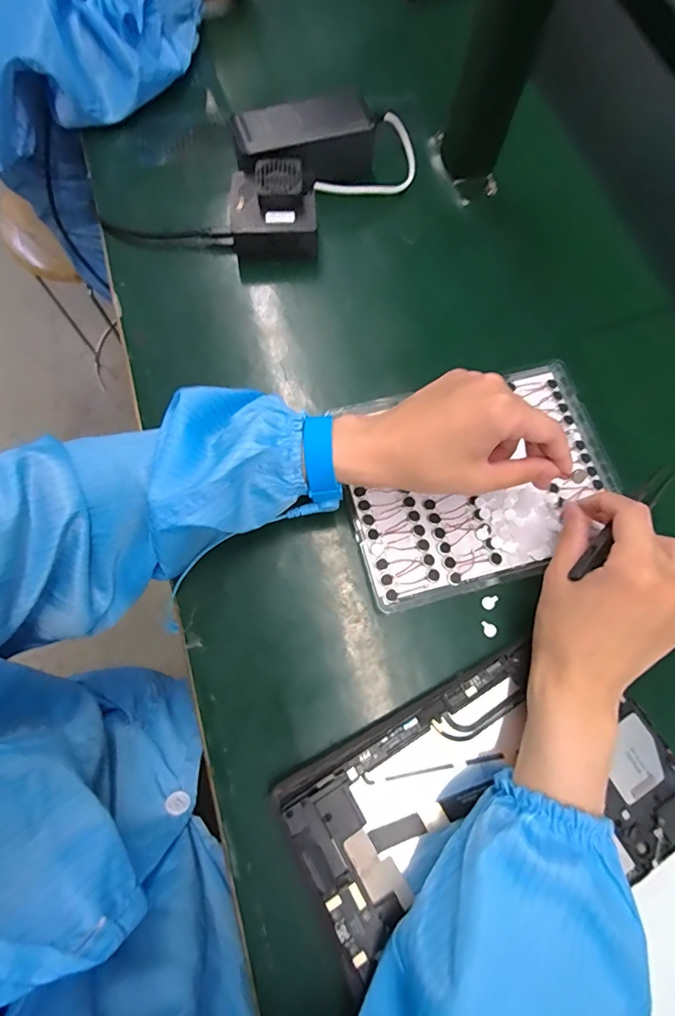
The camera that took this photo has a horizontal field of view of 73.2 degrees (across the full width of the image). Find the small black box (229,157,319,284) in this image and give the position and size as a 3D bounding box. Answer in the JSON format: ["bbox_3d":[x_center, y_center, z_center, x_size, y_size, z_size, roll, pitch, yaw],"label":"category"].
[{"bbox_3d":[-0.058,-0.261,0.414,0.074,0.050,0.080,-5,72,-4],"label":"small black box"}]

